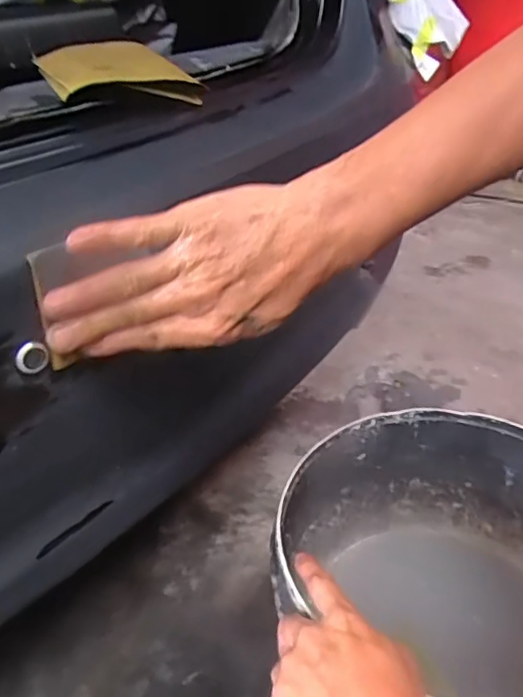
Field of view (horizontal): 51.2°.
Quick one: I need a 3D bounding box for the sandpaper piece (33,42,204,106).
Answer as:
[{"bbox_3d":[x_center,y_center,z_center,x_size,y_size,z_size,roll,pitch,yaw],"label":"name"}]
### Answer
[{"bbox_3d":[-0.122,-0.231,0.456,0.115,0.038,0.134,-17,35,-16],"label":"sandpaper piece"}]

